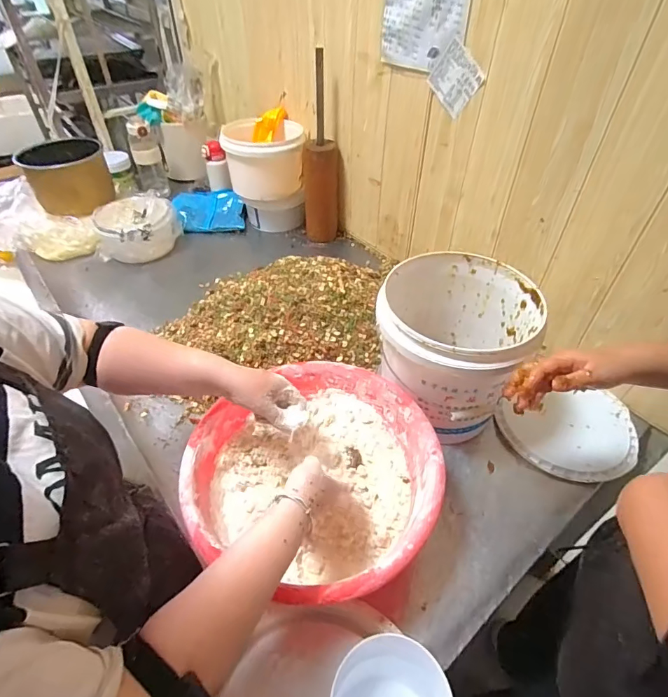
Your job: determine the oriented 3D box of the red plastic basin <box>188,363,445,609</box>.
[{"bbox_3d":[-0.029,0.196,0.652,0.356,0.158,0.359,-1,44,1],"label":"red plastic basin"}]

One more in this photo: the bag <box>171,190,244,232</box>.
[{"bbox_3d":[-0.384,-0.431,1.335,0.196,0.082,0.154,-12,45,-11],"label":"bag"}]

